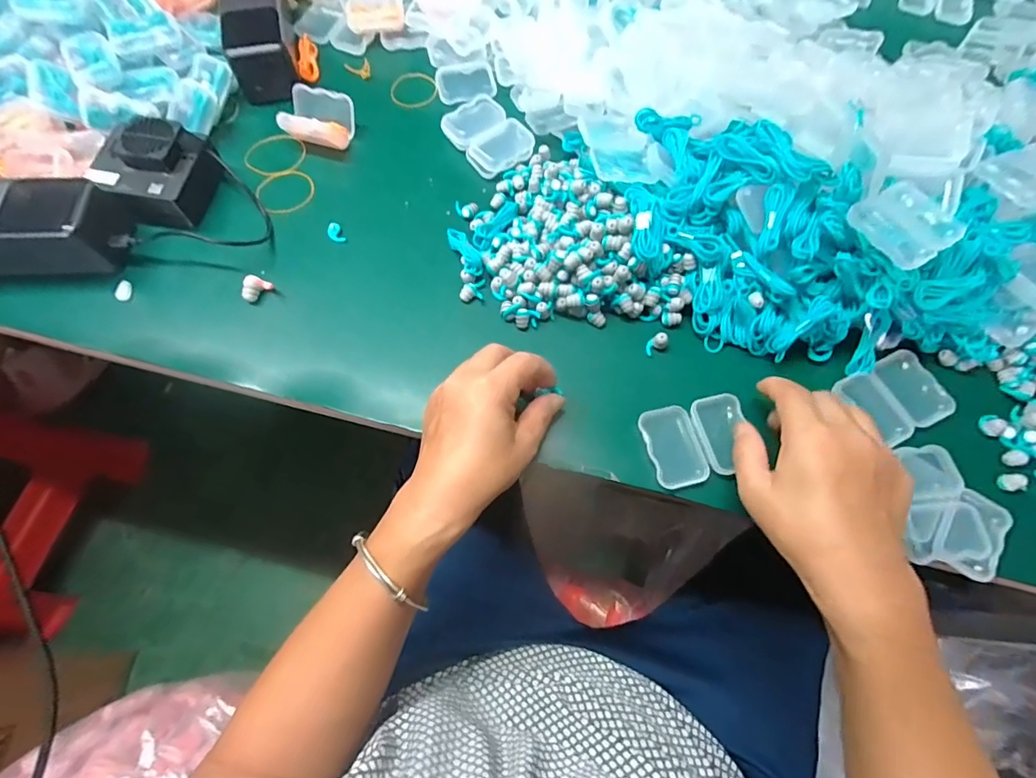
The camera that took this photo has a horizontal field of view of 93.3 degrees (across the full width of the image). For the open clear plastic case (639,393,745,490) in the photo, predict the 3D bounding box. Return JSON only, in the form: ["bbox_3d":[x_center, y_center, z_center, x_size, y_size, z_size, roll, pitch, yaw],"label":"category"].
[{"bbox_3d":[0.127,0.036,0.346,0.073,0.014,0.055,-14,75,-3],"label":"open clear plastic case"}]

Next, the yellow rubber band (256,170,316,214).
[{"bbox_3d":[-0.199,-0.169,0.418,0.047,0.004,0.045,3,67,-7],"label":"yellow rubber band"}]

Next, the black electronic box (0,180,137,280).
[{"bbox_3d":[-0.365,-0.120,0.363,0.136,0.047,0.059,-1,68,-3],"label":"black electronic box"}]

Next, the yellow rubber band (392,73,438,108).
[{"bbox_3d":[-0.102,-0.290,0.470,0.045,0.008,0.045,0,73,1],"label":"yellow rubber band"}]

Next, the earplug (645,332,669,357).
[{"bbox_3d":[0.105,-0.034,0.371,0.016,0.014,0.011,-23,71,-11],"label":"earplug"}]

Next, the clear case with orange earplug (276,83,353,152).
[{"bbox_3d":[-0.175,-0.239,0.431,0.052,0.027,0.046,11,68,2],"label":"clear case with orange earplug"}]

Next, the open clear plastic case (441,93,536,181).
[{"bbox_3d":[-0.026,-0.230,0.438,0.061,0.010,0.077,-35,73,-15],"label":"open clear plastic case"}]

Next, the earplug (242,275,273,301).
[{"bbox_3d":[-0.202,-0.078,0.377,0.013,0.019,0.022,42,72,14],"label":"earplug"}]

